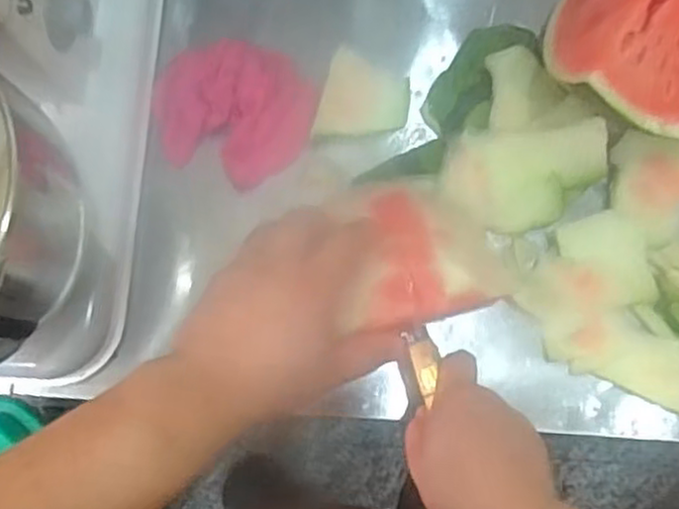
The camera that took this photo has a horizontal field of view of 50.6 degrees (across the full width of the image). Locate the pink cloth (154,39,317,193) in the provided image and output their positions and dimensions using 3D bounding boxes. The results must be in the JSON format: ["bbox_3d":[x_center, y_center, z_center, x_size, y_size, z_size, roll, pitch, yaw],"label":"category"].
[{"bbox_3d":[-0.092,-0.123,0.616,0.130,0.024,0.113,16,82,3],"label":"pink cloth"}]

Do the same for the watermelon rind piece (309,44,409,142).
[{"bbox_3d":[0.022,-0.133,0.623,0.074,0.008,0.079,15,82,3],"label":"watermelon rind piece"}]

